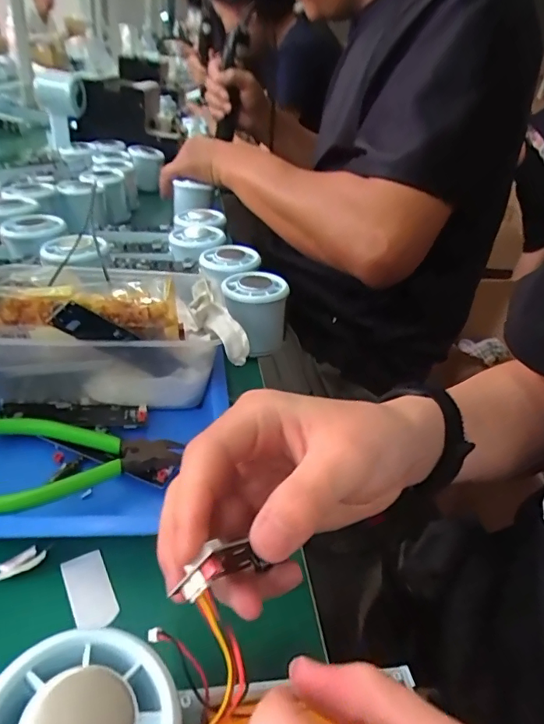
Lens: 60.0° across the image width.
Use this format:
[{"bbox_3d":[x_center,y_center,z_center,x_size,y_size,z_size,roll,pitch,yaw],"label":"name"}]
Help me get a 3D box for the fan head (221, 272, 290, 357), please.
[{"bbox_3d":[-0.016,-0.044,0.412,0.057,0.055,0.056,5,33,-3],"label":"fan head"}]

